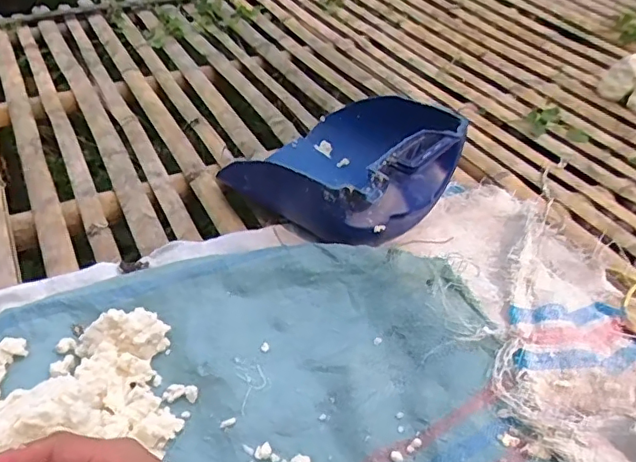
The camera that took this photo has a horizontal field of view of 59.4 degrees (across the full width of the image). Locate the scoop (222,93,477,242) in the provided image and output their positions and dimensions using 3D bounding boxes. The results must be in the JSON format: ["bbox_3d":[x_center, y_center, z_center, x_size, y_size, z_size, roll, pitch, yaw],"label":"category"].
[{"bbox_3d":[0.043,-0.115,0.901,0.332,0.165,0.288,30,48,29],"label":"scoop"}]

